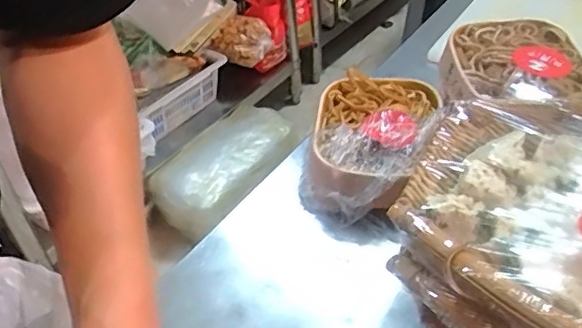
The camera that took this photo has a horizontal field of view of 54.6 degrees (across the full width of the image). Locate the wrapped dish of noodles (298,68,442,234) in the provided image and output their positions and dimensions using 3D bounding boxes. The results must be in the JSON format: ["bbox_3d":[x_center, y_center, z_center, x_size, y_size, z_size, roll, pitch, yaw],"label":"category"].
[{"bbox_3d":[0.074,-0.020,0.523,0.109,0.060,0.160,8,43,13],"label":"wrapped dish of noodles"}]

